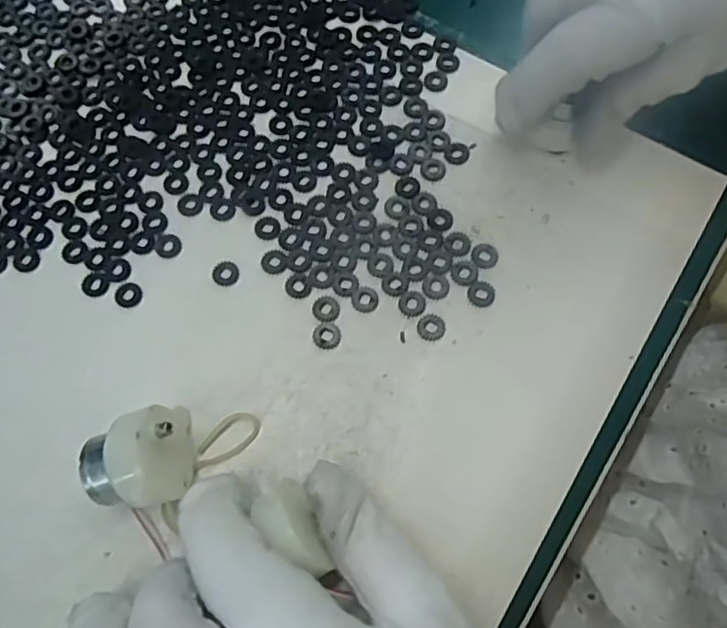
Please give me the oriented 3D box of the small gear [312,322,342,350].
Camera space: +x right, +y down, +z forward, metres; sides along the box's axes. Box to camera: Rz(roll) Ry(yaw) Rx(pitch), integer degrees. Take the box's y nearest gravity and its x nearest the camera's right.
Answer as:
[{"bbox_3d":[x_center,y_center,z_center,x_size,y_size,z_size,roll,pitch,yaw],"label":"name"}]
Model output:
[{"bbox_3d":[-0.014,0.008,0.236,0.011,0.004,0.010,0,70,1],"label":"small gear"}]

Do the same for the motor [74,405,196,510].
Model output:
[{"bbox_3d":[-0.076,0.050,0.206,0.033,0.032,0.032,-20,71,-7],"label":"motor"}]

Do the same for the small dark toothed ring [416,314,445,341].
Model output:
[{"bbox_3d":[0.026,0.005,0.234,0.010,0.004,0.011,0,70,1],"label":"small dark toothed ring"}]

